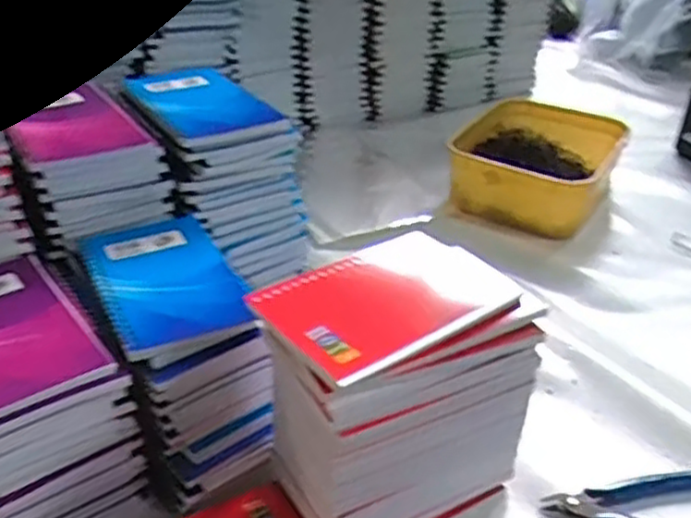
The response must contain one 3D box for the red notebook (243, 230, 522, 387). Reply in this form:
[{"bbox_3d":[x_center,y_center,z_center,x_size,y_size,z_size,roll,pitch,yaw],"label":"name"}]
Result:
[{"bbox_3d":[0.023,0.020,0.398,0.130,0.010,0.084,-19,38,-31],"label":"red notebook"}]

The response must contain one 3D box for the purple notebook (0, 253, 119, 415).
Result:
[{"bbox_3d":[-0.192,0.037,0.407,0.082,0.005,0.130,-21,39,-32],"label":"purple notebook"}]

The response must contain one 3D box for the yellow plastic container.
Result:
[{"bbox_3d":[0.211,-0.107,0.809,0.160,0.063,0.214,18,35,23],"label":"yellow plastic container"}]

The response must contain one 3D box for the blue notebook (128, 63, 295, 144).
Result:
[{"bbox_3d":[-0.114,-0.123,0.570,0.092,0.012,0.134,-19,39,-31],"label":"blue notebook"}]

